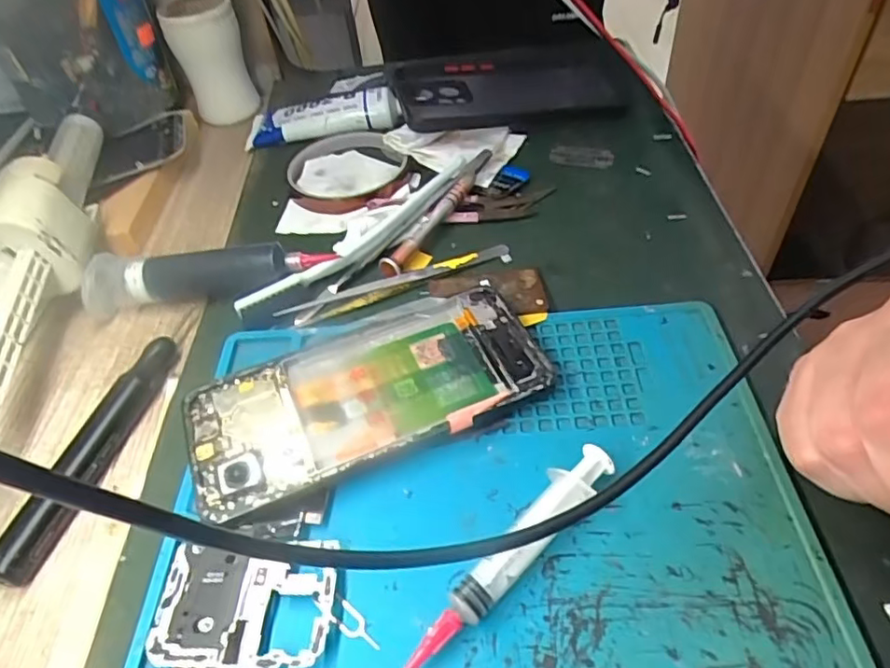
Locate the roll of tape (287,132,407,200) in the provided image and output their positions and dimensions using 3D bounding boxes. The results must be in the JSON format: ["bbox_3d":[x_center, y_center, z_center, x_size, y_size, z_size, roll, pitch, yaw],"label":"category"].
[{"bbox_3d":[-0.070,-0.117,0.415,0.083,0.011,0.083,-4,47,4],"label":"roll of tape"}]

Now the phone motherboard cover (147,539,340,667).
[{"bbox_3d":[-0.073,0.098,0.217,0.065,0.008,0.043,-2,47,5],"label":"phone motherboard cover"}]

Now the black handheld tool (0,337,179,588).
[{"bbox_3d":[-0.158,0.052,0.270,0.013,0.017,0.123,6,49,13],"label":"black handheld tool"}]

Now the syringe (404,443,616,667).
[{"bbox_3d":[0.025,0.080,0.218,0.105,0.015,0.016,-37,53,-24],"label":"syringe"}]

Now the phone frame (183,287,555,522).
[{"bbox_3d":[-0.036,0.027,0.272,0.155,0.014,0.077,-22,49,-13],"label":"phone frame"}]

